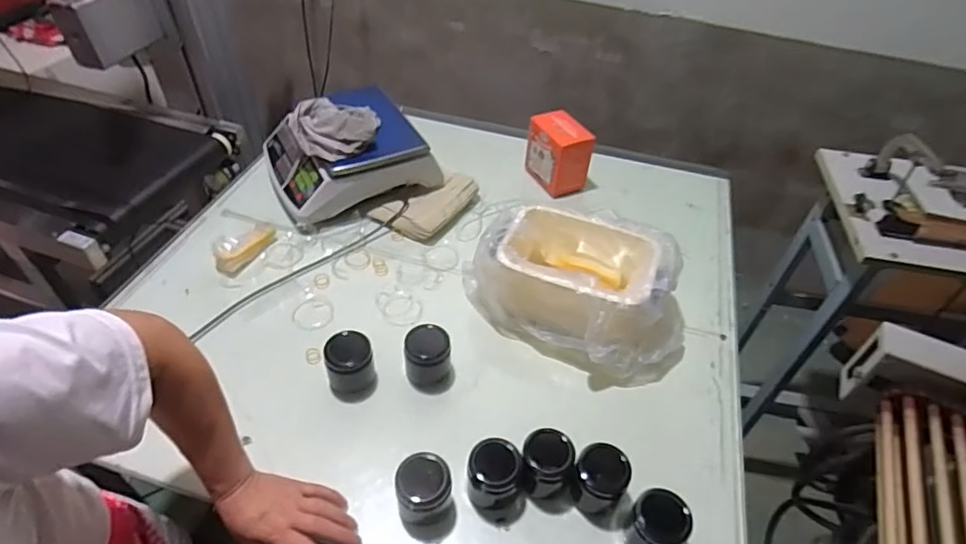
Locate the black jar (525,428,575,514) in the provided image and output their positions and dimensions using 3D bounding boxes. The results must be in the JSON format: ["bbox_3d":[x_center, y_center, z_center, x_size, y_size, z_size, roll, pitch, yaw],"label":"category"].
[{"bbox_3d":[0.084,0.247,0.693,0.061,0.096,0.067,1,44,-1],"label":"black jar"}]

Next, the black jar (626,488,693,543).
[{"bbox_3d":[0.204,0.302,0.652,0.061,0.080,0.065,1,44,-1],"label":"black jar"}]

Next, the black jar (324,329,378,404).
[{"bbox_3d":[-0.189,0.133,0.791,0.066,0.076,0.068,1,44,-1],"label":"black jar"}]

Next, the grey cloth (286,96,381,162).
[{"bbox_3d":[-0.281,-0.271,1.023,0.167,0.062,0.125,5,44,3],"label":"grey cloth"}]

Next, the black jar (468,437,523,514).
[{"bbox_3d":[0.015,0.253,0.685,0.064,0.090,0.059,1,44,-1],"label":"black jar"}]

